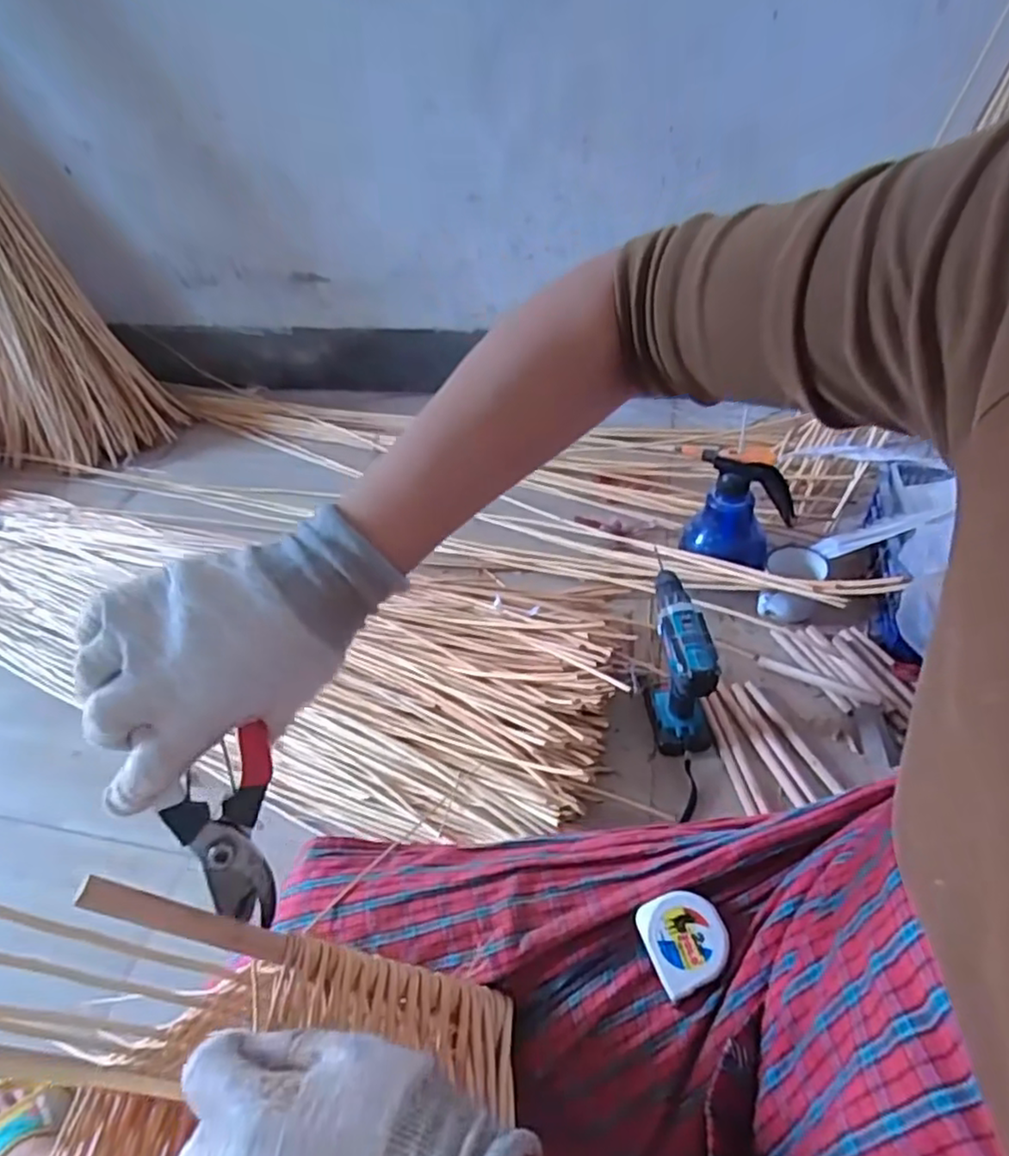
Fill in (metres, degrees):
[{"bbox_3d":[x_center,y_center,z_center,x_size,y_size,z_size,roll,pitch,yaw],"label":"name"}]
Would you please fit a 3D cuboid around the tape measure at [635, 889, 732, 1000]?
[{"bbox_3d":[0.114,0.227,0.413,0.051,0.012,0.052,-31,55,0],"label":"tape measure"}]

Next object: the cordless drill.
[{"bbox_3d":[0.249,0.129,0.906,0.077,0.198,0.179,-4,45,3],"label":"cordless drill"}]

